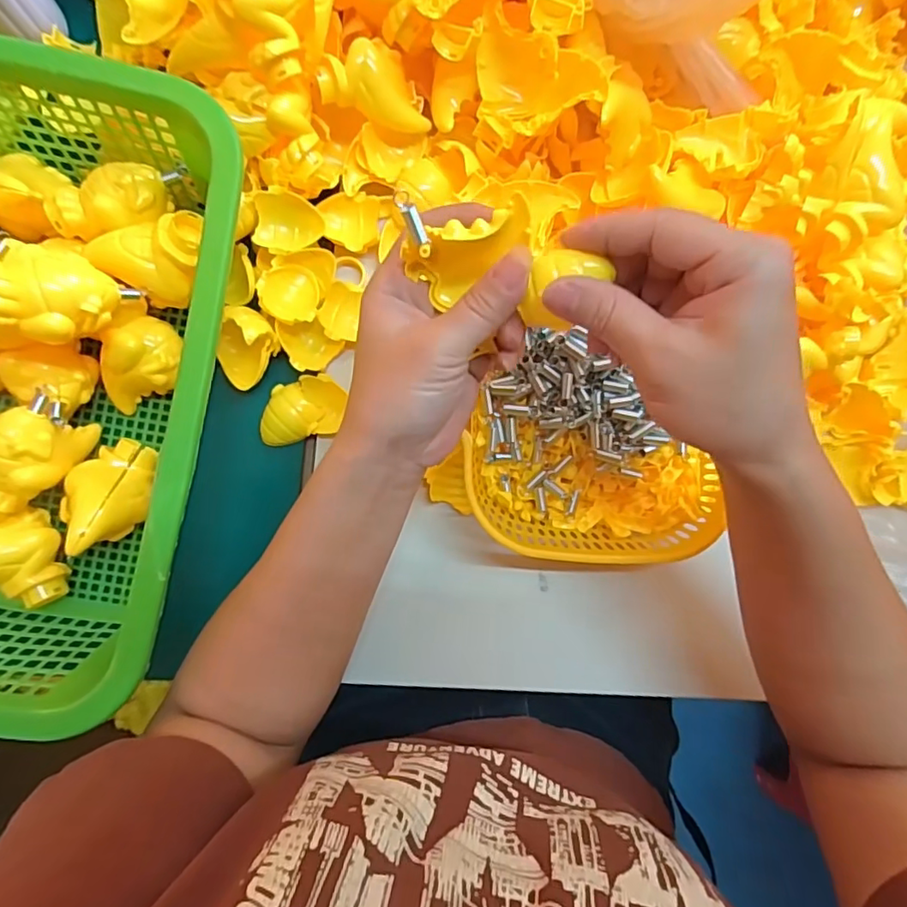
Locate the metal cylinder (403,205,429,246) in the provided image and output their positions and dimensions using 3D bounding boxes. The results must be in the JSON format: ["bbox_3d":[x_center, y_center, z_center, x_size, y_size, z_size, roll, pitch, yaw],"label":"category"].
[{"bbox_3d":[-0.016,-0.095,0.226,0.005,0.004,0.016,-34,130,-5],"label":"metal cylinder"}]

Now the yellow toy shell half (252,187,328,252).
[{"bbox_3d":[-0.108,-0.154,0.359,0.043,0.012,0.036,-1,113,-9],"label":"yellow toy shell half"}]

